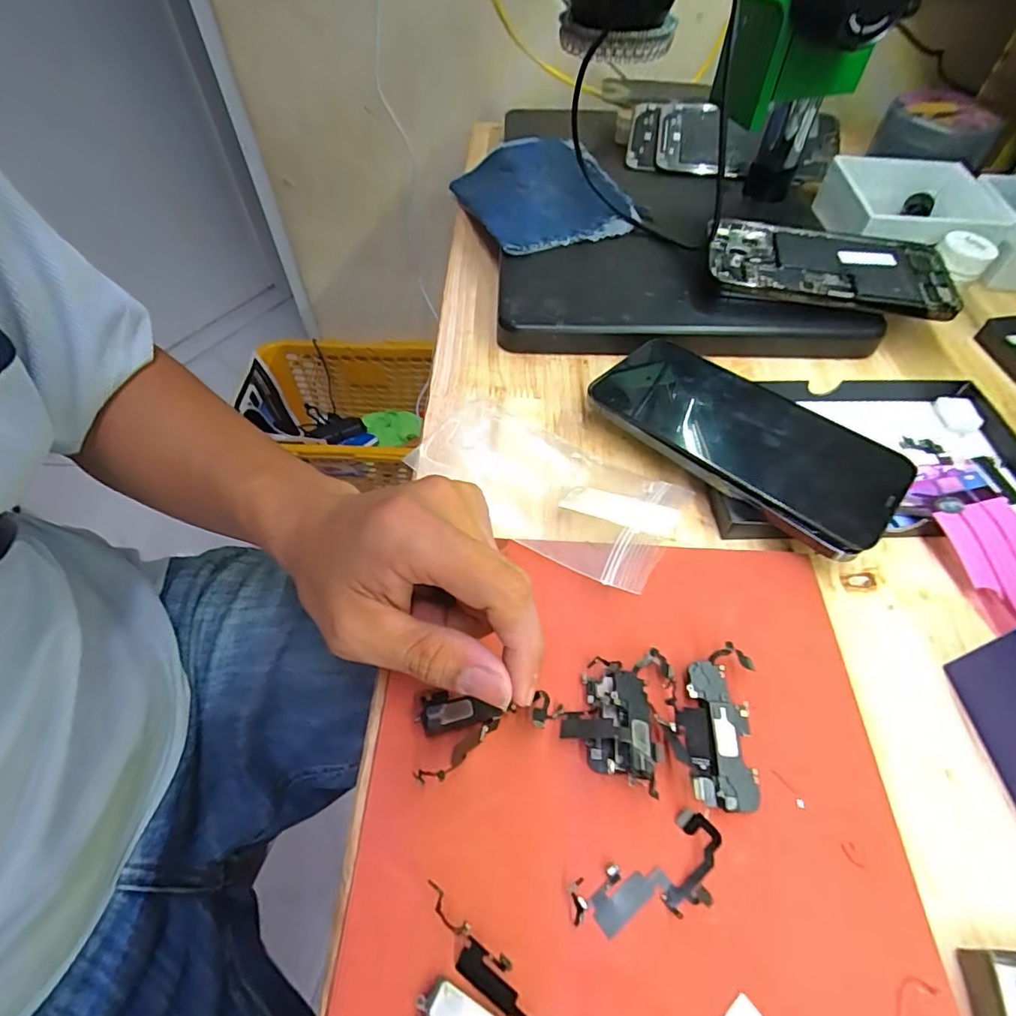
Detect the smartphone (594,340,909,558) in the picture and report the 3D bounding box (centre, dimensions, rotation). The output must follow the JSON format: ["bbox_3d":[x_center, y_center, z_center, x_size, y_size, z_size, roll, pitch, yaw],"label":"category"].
[{"bbox_3d":[0.123,-0.042,0.284,0.158,0.011,0.074,37,62,24],"label":"smartphone"}]

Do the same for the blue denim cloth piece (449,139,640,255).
[{"bbox_3d":[0.028,-0.269,0.453,0.122,0.021,0.170,-15,55,-10],"label":"blue denim cloth piece"}]

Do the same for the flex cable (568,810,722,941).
[{"bbox_3d":[0.050,0.129,0.182,0.055,0.006,0.024,-23,56,-15],"label":"flex cable"}]

